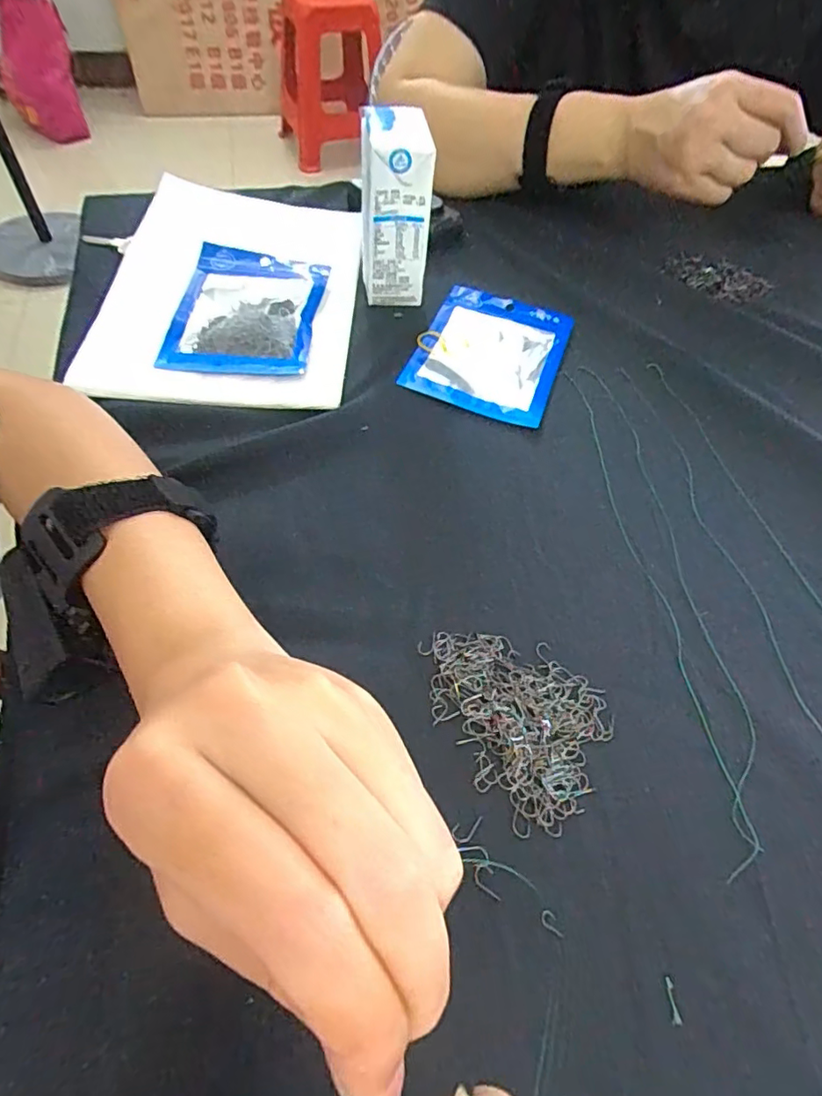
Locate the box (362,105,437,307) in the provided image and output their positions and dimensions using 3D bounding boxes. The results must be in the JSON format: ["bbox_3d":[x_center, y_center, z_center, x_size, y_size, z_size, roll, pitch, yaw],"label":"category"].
[{"bbox_3d":[-0.012,-0.235,0.396,0.049,0.113,0.056,4,56,-2],"label":"box"}]

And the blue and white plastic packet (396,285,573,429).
[{"bbox_3d":[0.058,-0.143,0.404,0.097,0.006,0.128,19,57,8],"label":"blue and white plastic packet"}]

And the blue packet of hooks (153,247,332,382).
[{"bbox_3d":[-0.118,-0.171,0.403,0.098,0.015,0.128,4,56,-2],"label":"blue packet of hooks"}]

